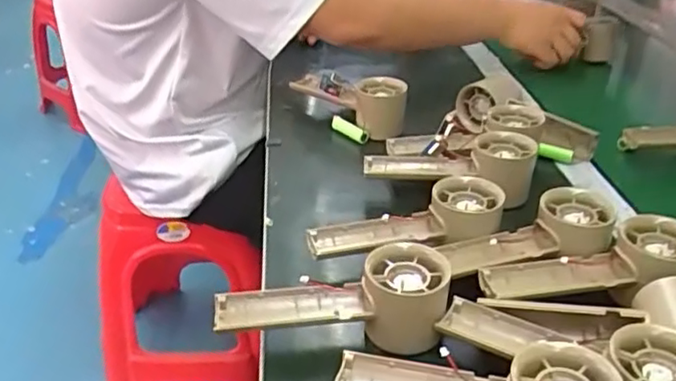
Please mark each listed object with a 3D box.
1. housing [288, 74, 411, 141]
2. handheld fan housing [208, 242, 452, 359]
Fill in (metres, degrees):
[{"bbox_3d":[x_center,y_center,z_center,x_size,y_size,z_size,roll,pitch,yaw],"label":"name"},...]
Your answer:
[{"bbox_3d":[0.015,-0.111,0.748,0.063,0.055,0.153,-24,38,-34],"label":"housing"},{"bbox_3d":[-0.004,0.075,0.437,0.156,0.055,0.057,0,31,0],"label":"handheld fan housing"}]

